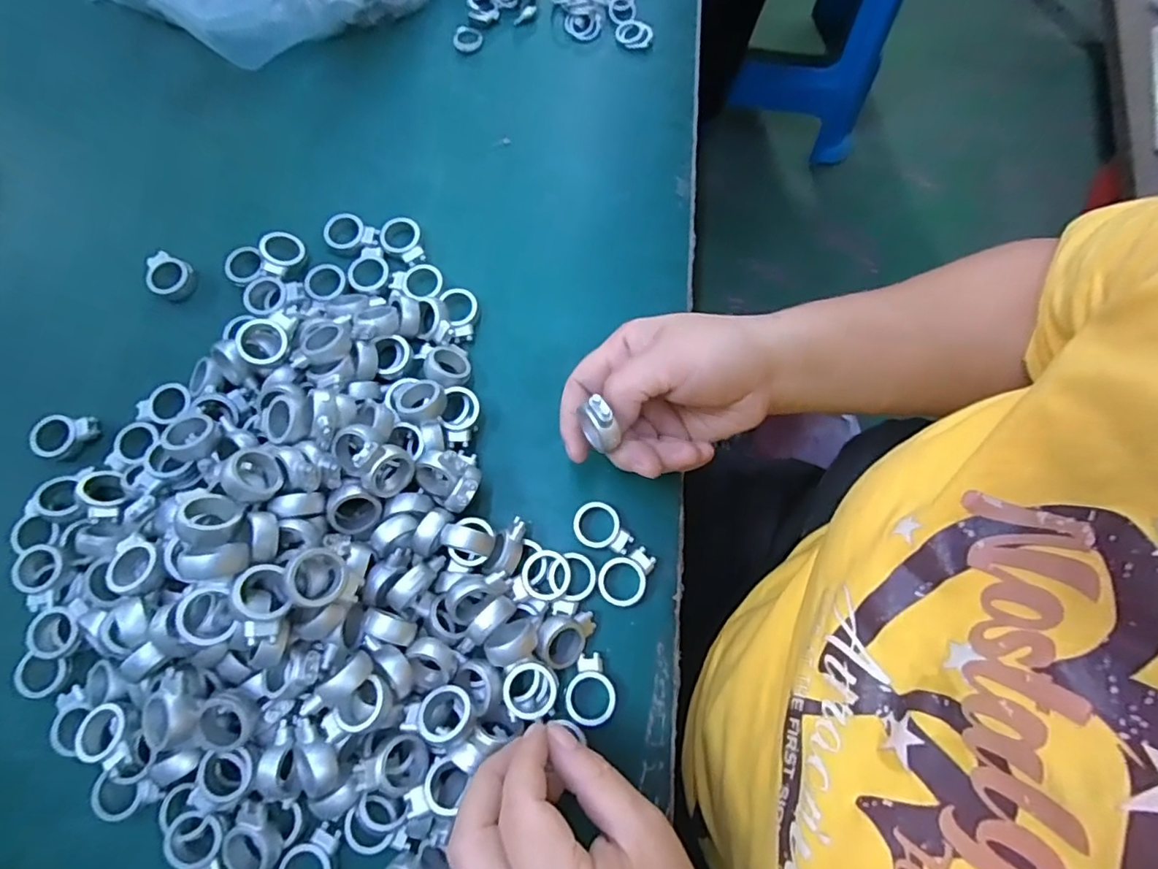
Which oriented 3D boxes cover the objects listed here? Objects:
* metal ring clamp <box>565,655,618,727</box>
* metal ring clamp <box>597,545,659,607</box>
[{"bbox_3d":[0.006,0.132,0.296,0.025,0.010,0.033,-2,74,0],"label":"metal ring clamp"},{"bbox_3d":[0.027,0.077,0.312,0.025,0.008,0.034,41,79,11],"label":"metal ring clamp"}]

